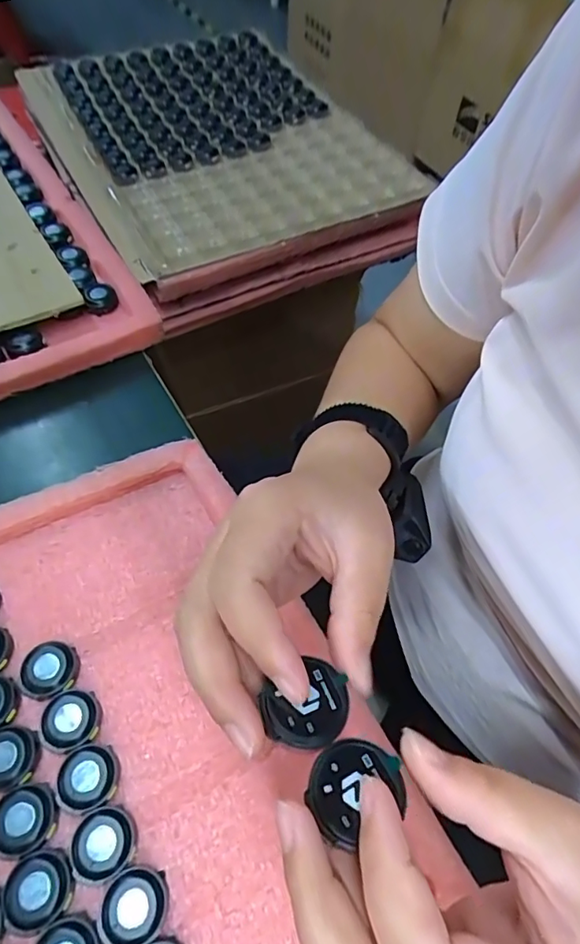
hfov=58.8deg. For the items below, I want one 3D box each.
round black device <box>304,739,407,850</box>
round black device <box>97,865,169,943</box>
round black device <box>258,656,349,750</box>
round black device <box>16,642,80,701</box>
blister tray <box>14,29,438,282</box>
[{"bbox_3d":[0.020,0.095,0.157,0.029,0.004,0.024,-20,58,-17],"label":"round black device"},{"bbox_3d":[-0.073,0.201,0.238,0.030,0.011,0.029,1,58,-2],"label":"round black device"},{"bbox_3d":[0.006,0.077,0.171,0.029,0.004,0.025,-29,61,-21],"label":"round black device"},{"bbox_3d":[-0.138,0.112,0.289,0.034,0.011,0.029,-11,59,-9],"label":"round black device"},{"bbox_3d":[-0.104,-0.437,0.663,0.367,0.037,0.493,-24,62,-16],"label":"blister tray"}]

